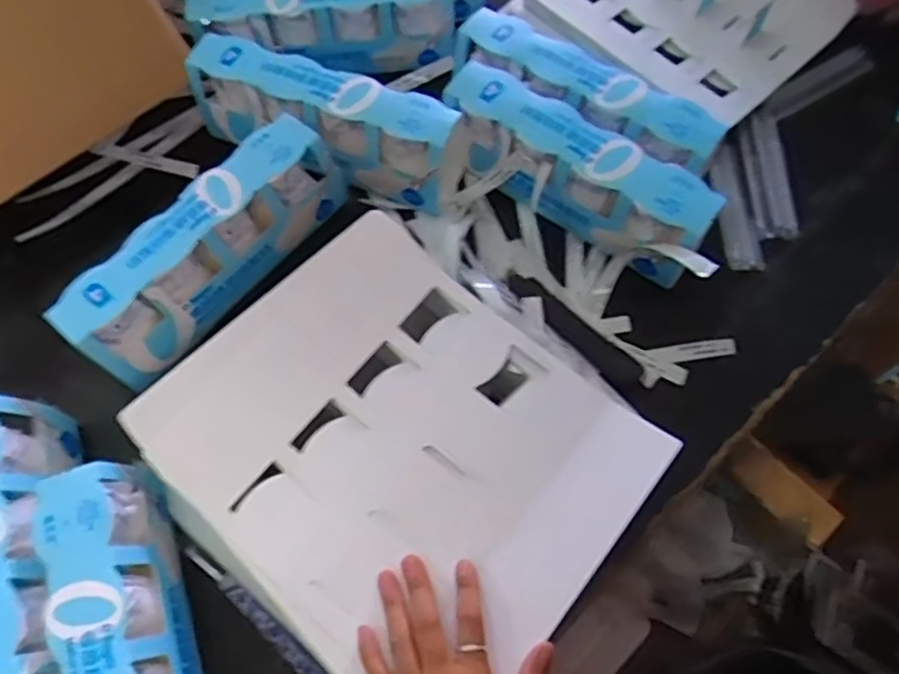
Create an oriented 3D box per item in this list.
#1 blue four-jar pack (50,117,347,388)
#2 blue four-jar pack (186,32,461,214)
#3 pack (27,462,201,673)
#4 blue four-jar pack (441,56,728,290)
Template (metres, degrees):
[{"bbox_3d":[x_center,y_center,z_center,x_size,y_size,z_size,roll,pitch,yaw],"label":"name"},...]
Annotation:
[{"bbox_3d":[-0.219,-0.082,0.603,0.068,0.083,0.273,38,72,16],"label":"blue four-jar pack"},{"bbox_3d":[-0.124,-0.214,0.663,0.269,0.096,0.076,21,68,9],"label":"blue four-jar pack"},{"bbox_3d":[-0.227,0.231,0.476,0.072,0.095,0.269,-21,68,-9],"label":"pack"},{"bbox_3d":[0.116,-0.159,0.640,0.276,0.094,0.068,36,71,15],"label":"blue four-jar pack"}]

